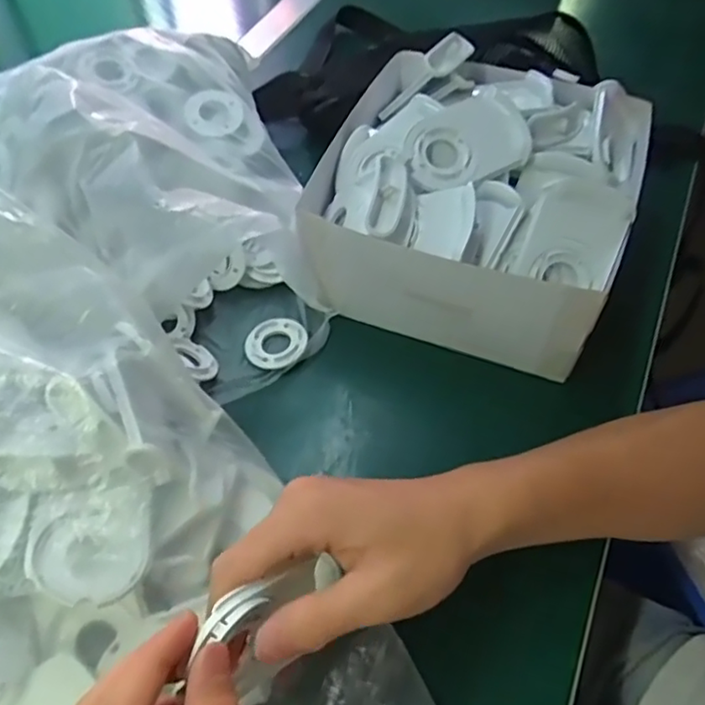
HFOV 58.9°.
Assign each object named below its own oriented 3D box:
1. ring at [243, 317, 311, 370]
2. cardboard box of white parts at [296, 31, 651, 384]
[{"bbox_3d":[-0.055,-0.007,0.445,0.044,0.008,0.044,-1,55,1],"label":"ring"},{"bbox_3d":[0.086,-0.119,0.448,0.206,0.099,0.211,18,57,13],"label":"cardboard box of white parts"}]

